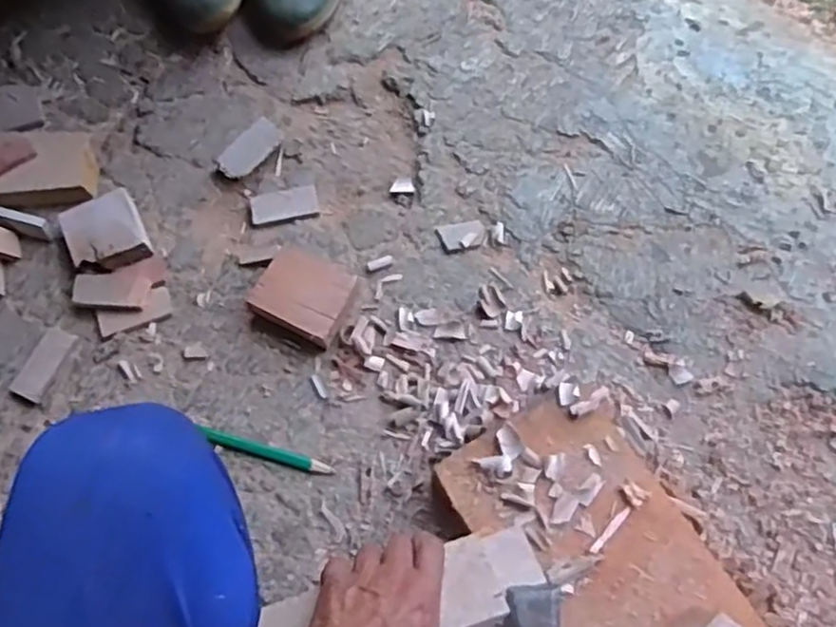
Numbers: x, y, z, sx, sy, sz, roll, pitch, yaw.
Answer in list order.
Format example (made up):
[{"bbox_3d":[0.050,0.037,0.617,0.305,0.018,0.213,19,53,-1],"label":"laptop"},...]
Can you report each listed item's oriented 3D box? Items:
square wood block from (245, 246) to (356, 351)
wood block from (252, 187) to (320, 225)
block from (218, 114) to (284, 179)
[{"bbox_3d":[-0.113,-0.018,0.713,0.092,0.035,0.082,24,73,10],"label":"square wood block"},{"bbox_3d":[-0.146,-0.119,0.785,0.072,0.006,0.036,-11,70,-1],"label":"wood block"},{"bbox_3d":[-0.184,-0.178,0.788,0.035,0.017,0.077,39,77,14],"label":"block"}]

